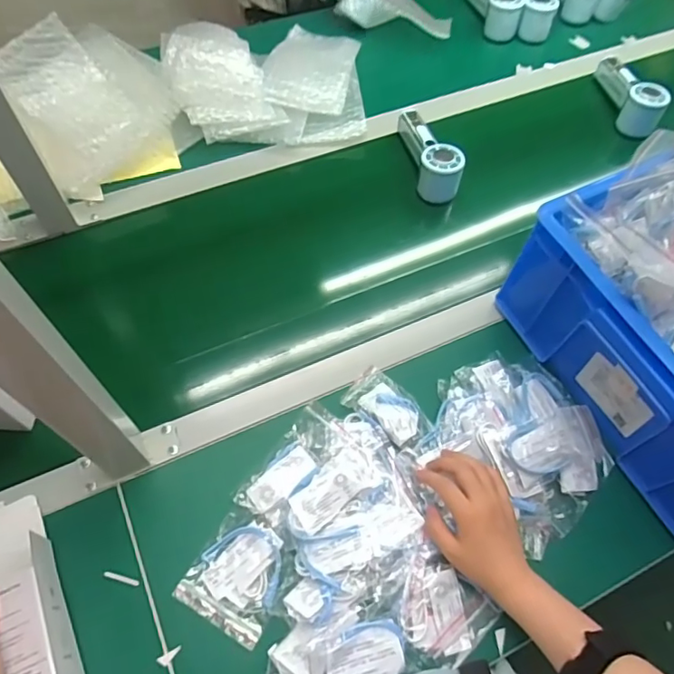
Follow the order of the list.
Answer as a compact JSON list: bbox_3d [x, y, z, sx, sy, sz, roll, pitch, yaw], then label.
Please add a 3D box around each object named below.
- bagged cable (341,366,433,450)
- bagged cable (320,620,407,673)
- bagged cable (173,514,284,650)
[{"bbox_3d":[0.058,0.076,0.577,0.093,0.018,0.061,38,66,16],"label":"bagged cable"},{"bbox_3d":[0.022,0.279,0.460,0.080,0.024,0.049,-17,64,-12],"label":"bagged cable"},{"bbox_3d":[-0.091,0.222,0.498,0.083,0.015,0.093,28,64,11],"label":"bagged cable"}]

